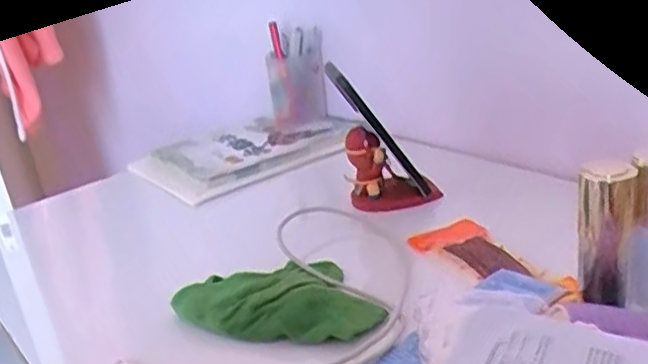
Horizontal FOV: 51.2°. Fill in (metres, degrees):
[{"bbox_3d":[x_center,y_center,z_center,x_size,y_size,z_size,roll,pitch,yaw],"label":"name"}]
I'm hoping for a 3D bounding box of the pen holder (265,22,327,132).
[{"bbox_3d":[-0.041,-0.154,0.998,0.082,0.131,0.078,-8,22,-1],"label":"pen holder"}]

